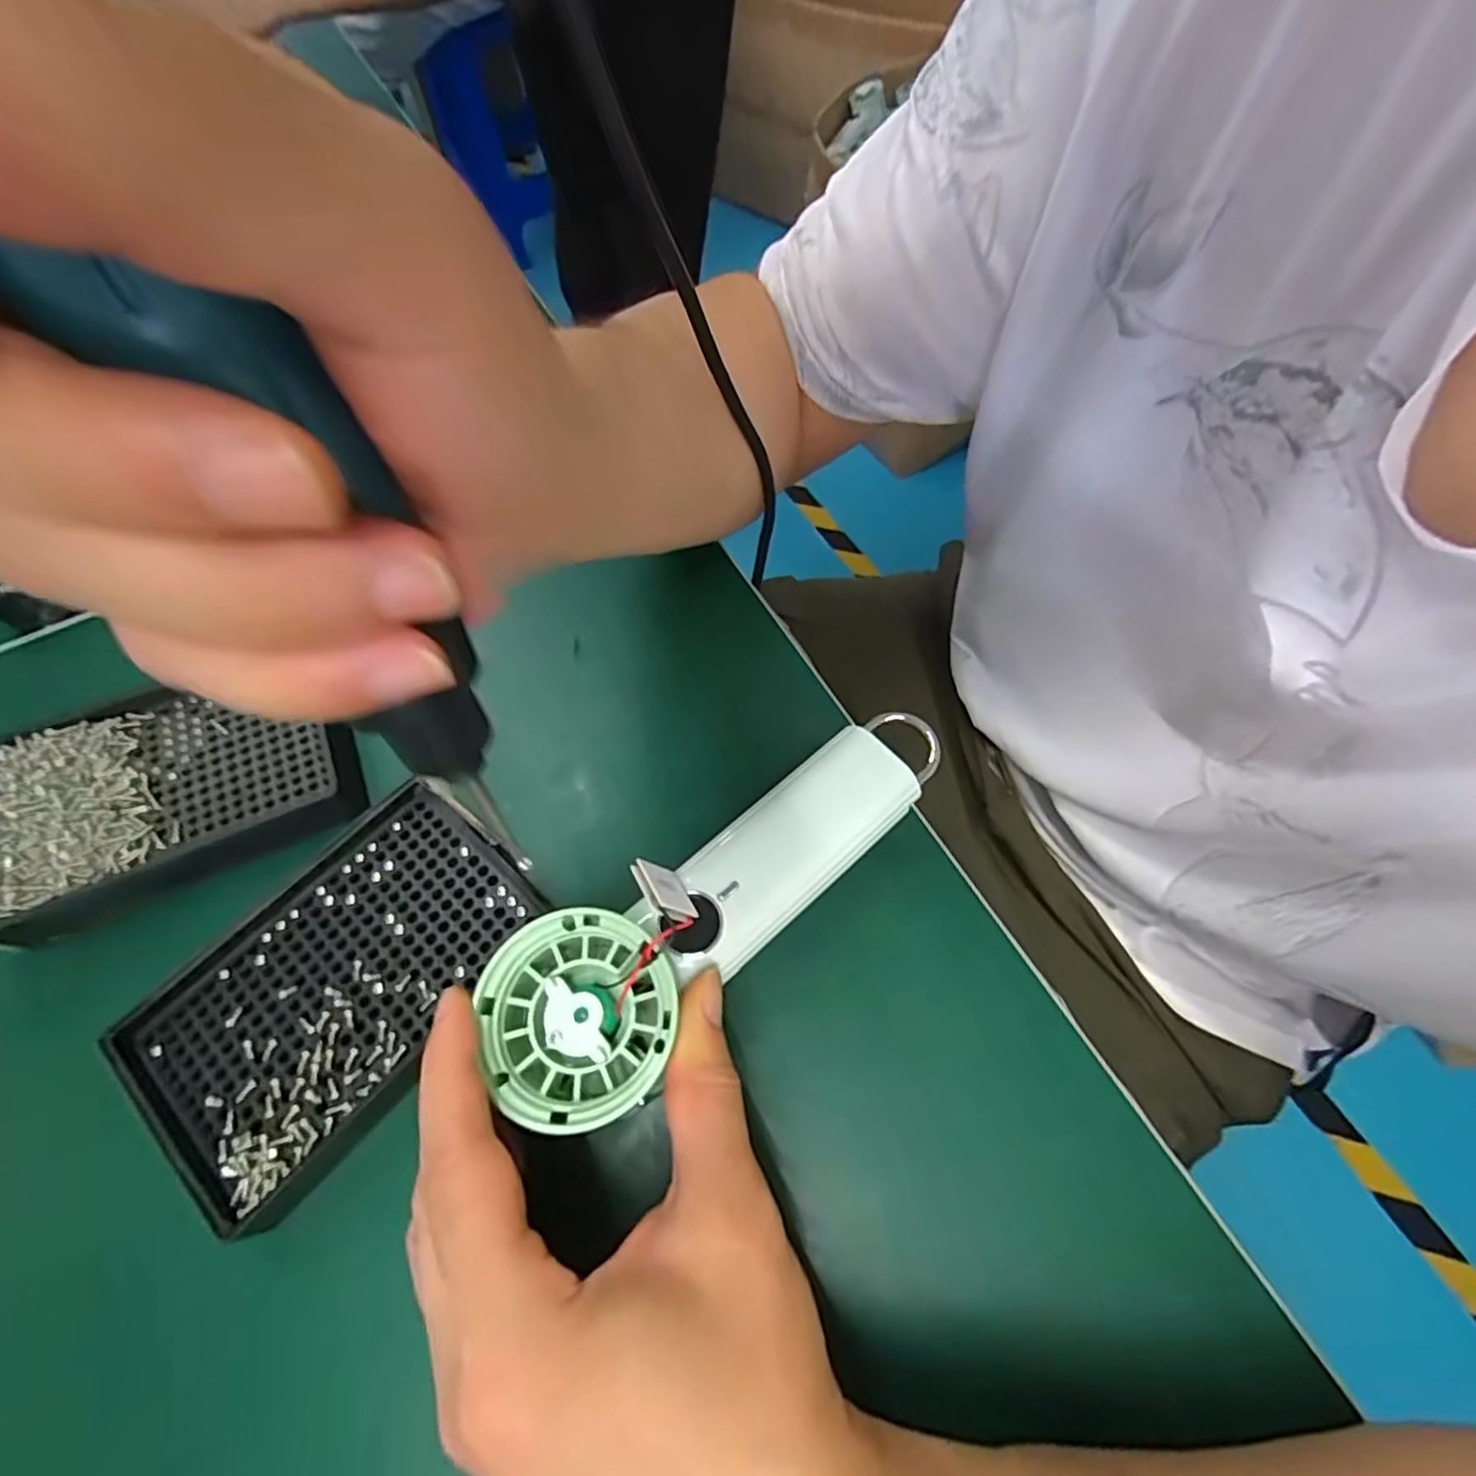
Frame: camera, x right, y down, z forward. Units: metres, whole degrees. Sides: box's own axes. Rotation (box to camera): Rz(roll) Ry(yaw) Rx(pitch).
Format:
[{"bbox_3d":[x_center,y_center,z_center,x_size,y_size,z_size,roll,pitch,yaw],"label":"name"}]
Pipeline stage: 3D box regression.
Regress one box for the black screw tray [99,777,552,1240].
[{"bbox_3d":[-0.147,0.087,0.243,0.096,0.012,0.135,38,70,17],"label":"black screw tray"}]

